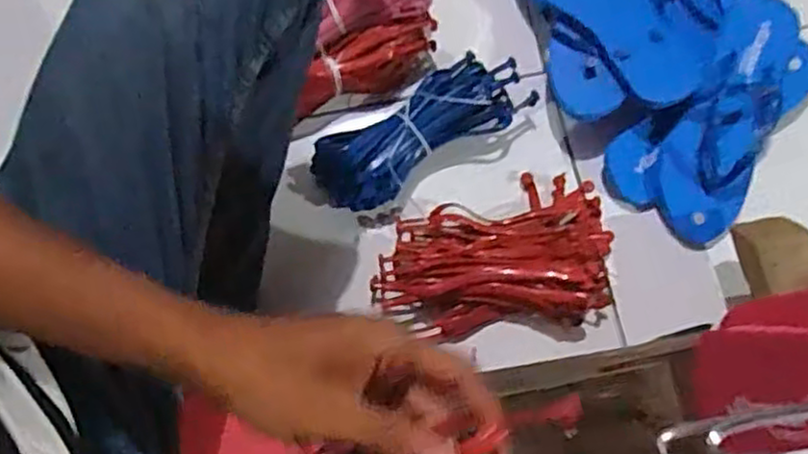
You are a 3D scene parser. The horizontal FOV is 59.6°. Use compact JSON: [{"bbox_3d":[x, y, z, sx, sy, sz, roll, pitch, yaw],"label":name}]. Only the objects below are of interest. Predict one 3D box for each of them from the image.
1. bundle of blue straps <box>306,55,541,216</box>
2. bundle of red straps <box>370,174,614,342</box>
[{"bbox_3d":[0.017,-0.099,0.711,0.228,0.044,0.089,-29,78,-7],"label":"bundle of blue straps"},{"bbox_3d":[0.089,0.027,0.681,0.222,0.043,0.146,-7,77,-2],"label":"bundle of red straps"}]

